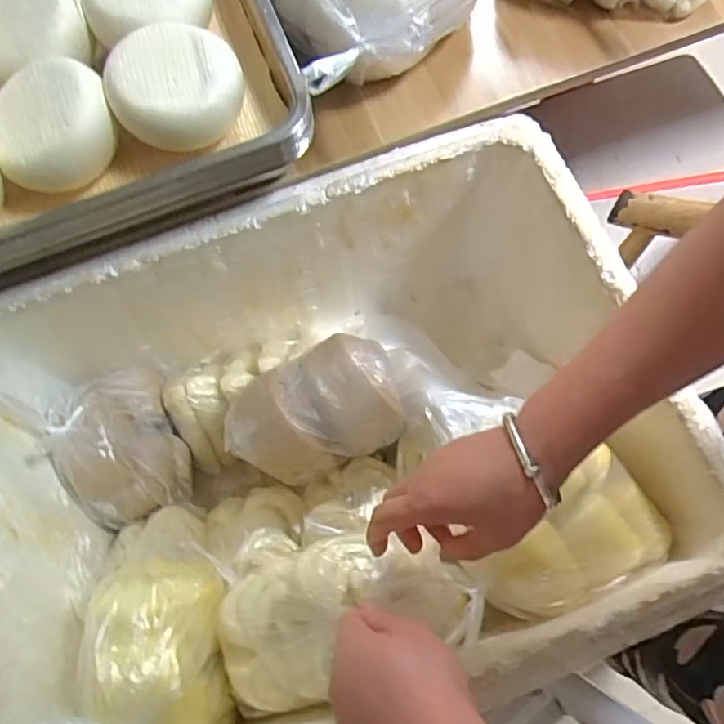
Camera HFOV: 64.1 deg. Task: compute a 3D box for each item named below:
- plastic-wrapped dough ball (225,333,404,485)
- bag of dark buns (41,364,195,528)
[{"bbox_3d":[-0.052,0.044,0.585,0.181,0.056,0.127,-24,73,-5],"label":"plastic-wrapped dough ball"},{"bbox_3d":[-0.260,0.085,0.621,0.102,0.106,0.162,-19,73,-4],"label":"bag of dark buns"}]

